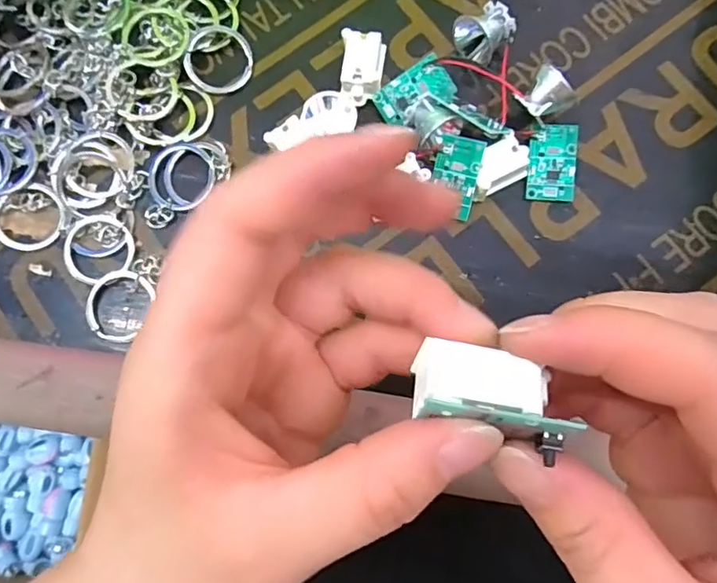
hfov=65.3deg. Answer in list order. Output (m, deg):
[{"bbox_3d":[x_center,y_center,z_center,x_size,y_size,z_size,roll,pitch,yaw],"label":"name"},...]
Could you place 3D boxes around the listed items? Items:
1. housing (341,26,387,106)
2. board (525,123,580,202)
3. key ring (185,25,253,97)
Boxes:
[{"bbox_3d":[0.002,-0.097,0.245,0.018,0.015,0.029,1,79,1],"label":"housing"},{"bbox_3d":[0.082,-0.055,0.237,0.019,0.004,0.032,4,88,10],"label":"board"},{"bbox_3d":[-0.062,-0.105,0.251,0.029,0.005,0.032,21,79,4],"label":"key ring"}]

